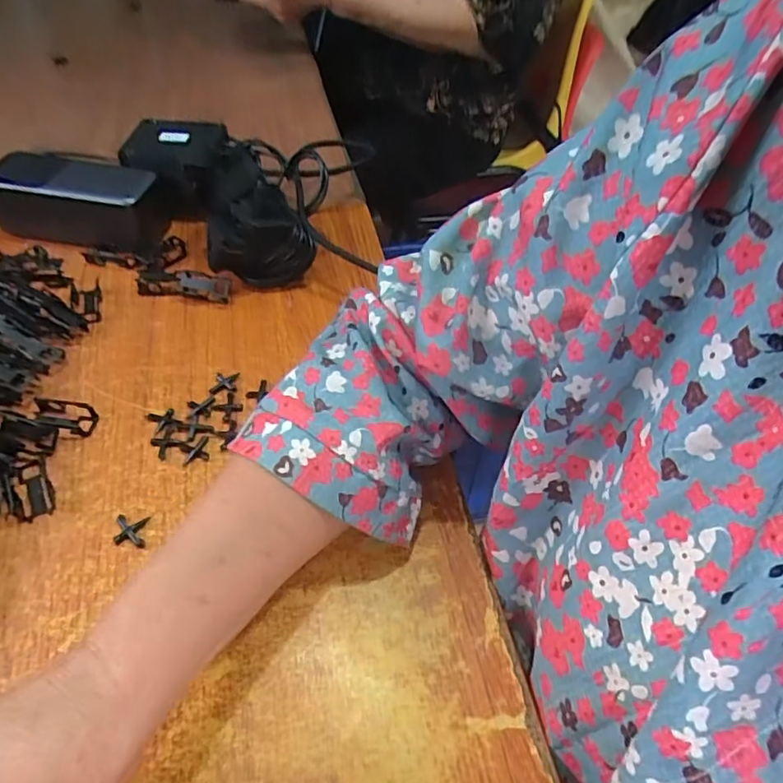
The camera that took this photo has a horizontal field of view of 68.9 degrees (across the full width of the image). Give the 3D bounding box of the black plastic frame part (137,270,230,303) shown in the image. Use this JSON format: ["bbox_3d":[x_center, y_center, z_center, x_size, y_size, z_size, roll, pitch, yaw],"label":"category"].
[{"bbox_3d":[-0.161,-0.083,0.444,0.072,0.014,0.022,7,48,3],"label":"black plastic frame part"}]

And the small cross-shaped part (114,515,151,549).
[{"bbox_3d":[-0.142,0.076,0.310,0.017,0.004,0.019,0,48,-4],"label":"small cross-shaped part"}]

